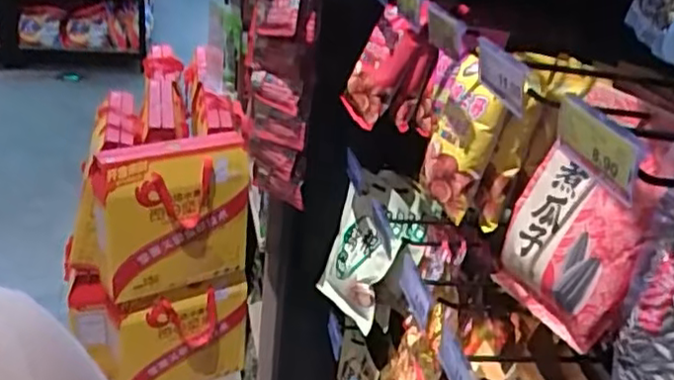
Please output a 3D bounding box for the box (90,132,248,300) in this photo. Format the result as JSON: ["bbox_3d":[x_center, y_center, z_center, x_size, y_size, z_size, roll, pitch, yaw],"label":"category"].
[{"bbox_3d":[-0.353,0.066,1.459,0.315,0.332,0.084,-13,33,-34],"label":"box"}]

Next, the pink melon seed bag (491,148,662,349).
[{"bbox_3d":[0.245,0.060,0.706,0.048,0.175,0.156,-6,30,-23],"label":"pink melon seed bag"}]

